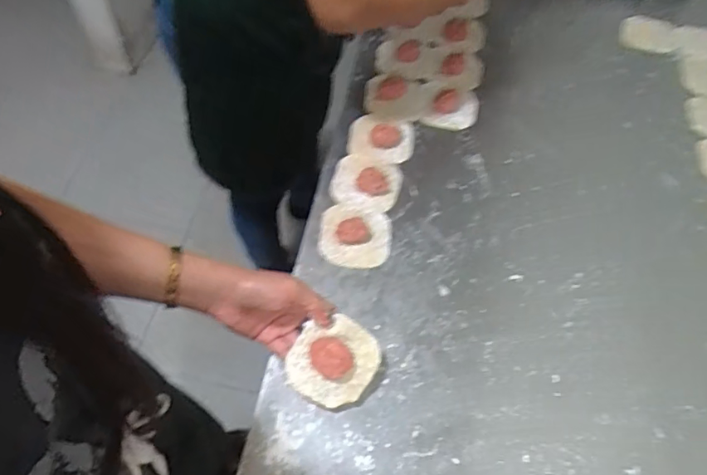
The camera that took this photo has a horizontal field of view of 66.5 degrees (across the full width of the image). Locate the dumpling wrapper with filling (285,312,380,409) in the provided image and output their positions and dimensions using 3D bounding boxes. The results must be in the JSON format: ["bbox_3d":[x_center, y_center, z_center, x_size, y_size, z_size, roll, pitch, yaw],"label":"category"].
[{"bbox_3d":[-0.018,0.116,0.504,0.078,0.018,0.079,0,81,-3],"label":"dumpling wrapper with filling"}]

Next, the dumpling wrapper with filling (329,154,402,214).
[{"bbox_3d":[0.016,-0.070,0.662,0.084,0.015,0.076,10,59,3],"label":"dumpling wrapper with filling"}]

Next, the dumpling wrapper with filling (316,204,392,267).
[{"bbox_3d":[0.002,-0.005,0.617,0.082,0.019,0.078,1,59,-2],"label":"dumpling wrapper with filling"}]

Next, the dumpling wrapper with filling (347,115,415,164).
[{"bbox_3d":[0.037,-0.133,0.706,0.085,0.014,0.075,11,59,3],"label":"dumpling wrapper with filling"}]

